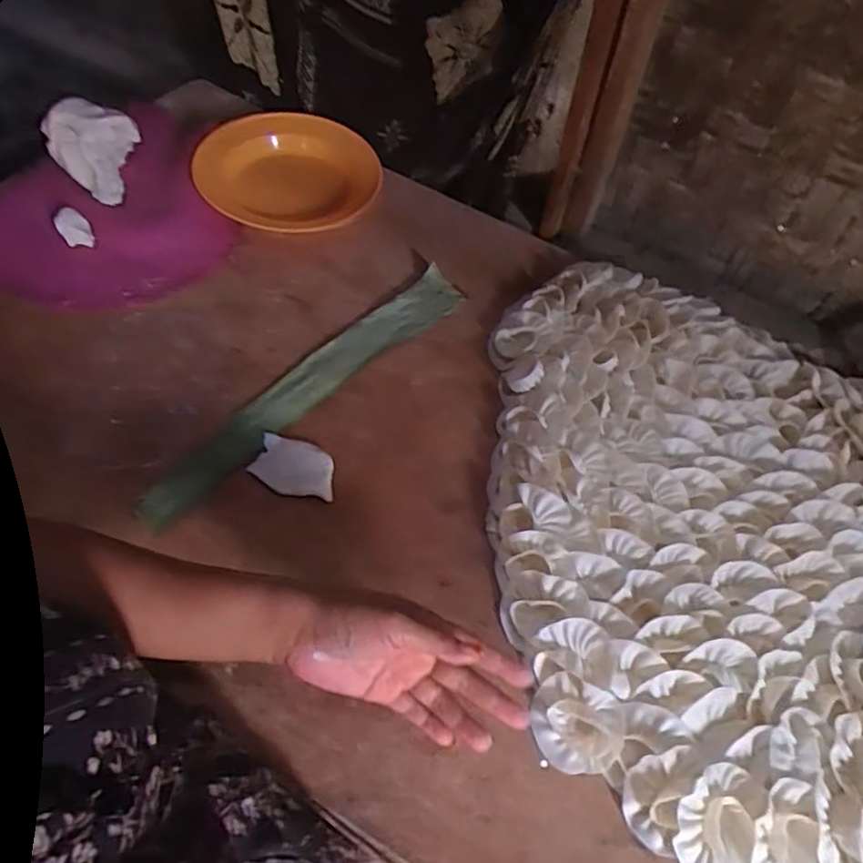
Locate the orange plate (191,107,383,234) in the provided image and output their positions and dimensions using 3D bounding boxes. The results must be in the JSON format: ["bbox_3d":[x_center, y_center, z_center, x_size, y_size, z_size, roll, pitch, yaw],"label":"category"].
[{"bbox_3d":[-0.171,-0.320,0.815,0.223,0.033,0.212,-16,60,-14],"label":"orange plate"}]

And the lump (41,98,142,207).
[{"bbox_3d":[-0.406,-0.333,0.770,0.099,0.074,0.087,10,57,2],"label":"lump"}]

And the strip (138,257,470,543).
[{"bbox_3d":[-0.123,-0.049,0.681,0.058,0.013,0.411,40,63,19],"label":"strip"}]

